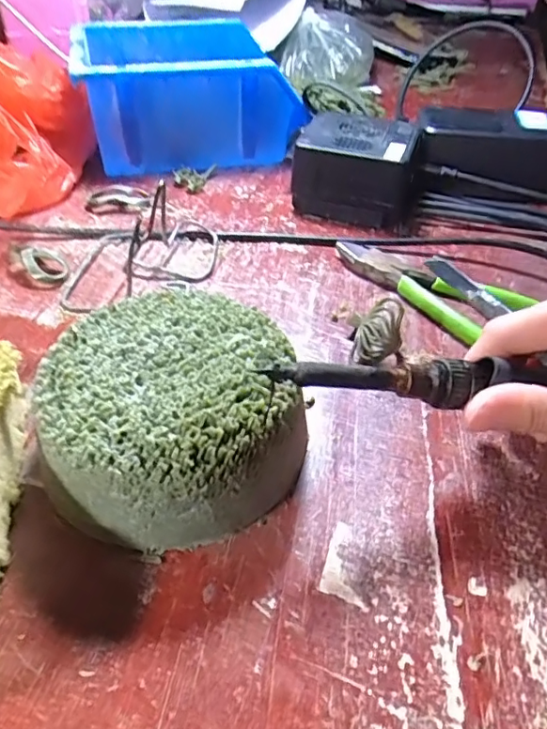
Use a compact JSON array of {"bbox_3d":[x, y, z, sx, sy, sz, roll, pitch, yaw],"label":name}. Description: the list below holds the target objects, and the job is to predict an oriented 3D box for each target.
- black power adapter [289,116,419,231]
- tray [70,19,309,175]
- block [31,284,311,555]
[{"bbox_3d":[0.060,-0.140,0.380,0.080,0.053,0.066,14,45,12],"label":"black power adapter"},{"bbox_3d":[-0.066,-0.213,0.427,0.163,0.087,0.119,-9,45,-11],"label":"tray"},{"bbox_3d":[-0.040,0.018,0.219,0.097,0.047,0.097,1,44,-1],"label":"block"}]

